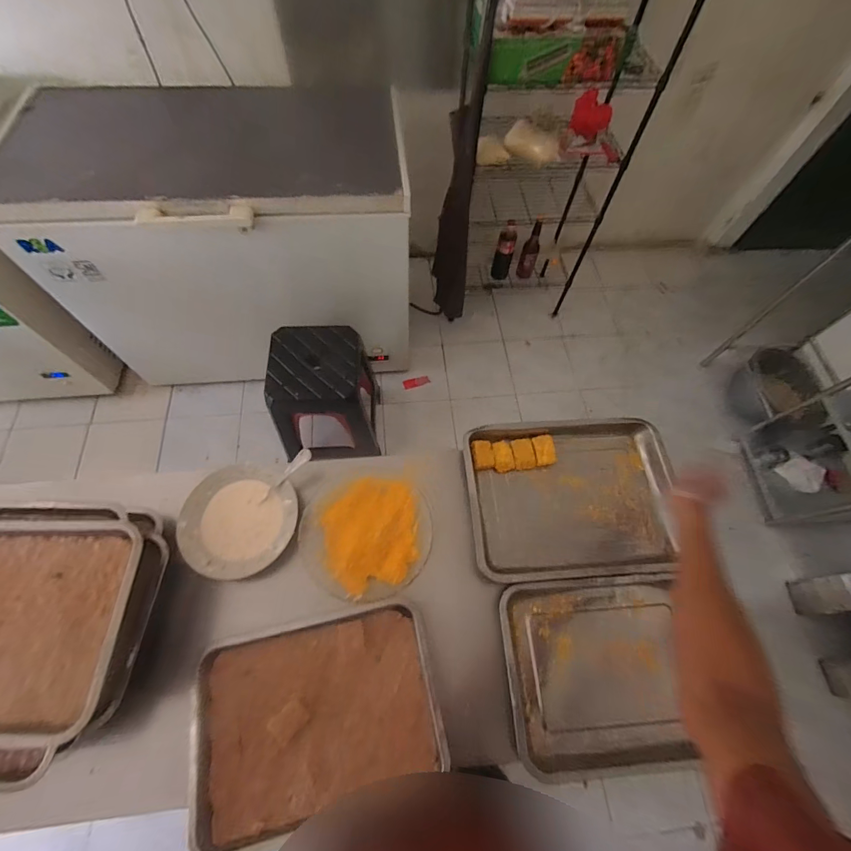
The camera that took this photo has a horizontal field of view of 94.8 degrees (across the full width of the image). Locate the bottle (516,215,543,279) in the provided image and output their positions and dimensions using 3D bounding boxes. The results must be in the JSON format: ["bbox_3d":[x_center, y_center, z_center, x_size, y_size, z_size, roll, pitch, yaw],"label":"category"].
[{"bbox_3d":[0.453,-0.752,1.680,0.074,0.262,0.059,16,66,5],"label":"bottle"}]

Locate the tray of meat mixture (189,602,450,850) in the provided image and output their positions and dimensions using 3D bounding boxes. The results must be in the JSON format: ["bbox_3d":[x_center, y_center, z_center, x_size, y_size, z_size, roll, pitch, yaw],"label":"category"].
[{"bbox_3d":[-0.155,0.418,0.573,0.337,0.028,0.238,-13,67,-9],"label":"tray of meat mixture"}]

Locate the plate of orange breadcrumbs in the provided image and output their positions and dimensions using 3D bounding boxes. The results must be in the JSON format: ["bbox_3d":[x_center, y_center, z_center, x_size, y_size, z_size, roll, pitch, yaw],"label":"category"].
[{"bbox_3d":[-0.101,0.188,0.678,0.217,0.019,0.204,1,65,-2],"label":"plate of orange breadcrumbs"}]

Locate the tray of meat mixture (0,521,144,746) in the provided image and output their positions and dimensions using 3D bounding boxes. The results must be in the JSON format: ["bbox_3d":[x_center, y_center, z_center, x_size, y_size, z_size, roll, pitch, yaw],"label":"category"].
[{"bbox_3d":[-0.575,0.263,0.521,0.354,0.039,0.267,1,65,-2],"label":"tray of meat mixture"}]

